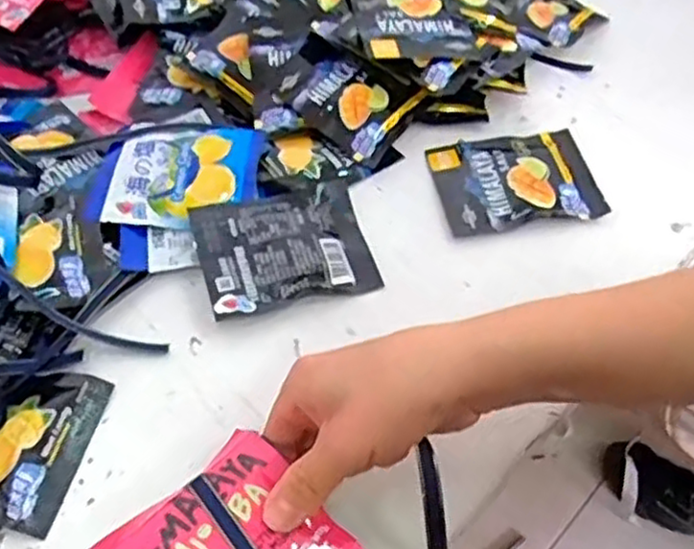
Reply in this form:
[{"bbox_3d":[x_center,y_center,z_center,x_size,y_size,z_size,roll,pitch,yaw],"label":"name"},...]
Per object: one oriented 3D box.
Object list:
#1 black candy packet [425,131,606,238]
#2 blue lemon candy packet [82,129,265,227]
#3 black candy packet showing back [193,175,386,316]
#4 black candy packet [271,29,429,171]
[{"bbox_3d":[0.116,-0.067,0.492,0.104,0.008,0.085,-7,52,-4],"label":"black candy packet"},{"bbox_3d":[-0.116,-0.070,0.482,0.109,0.008,0.082,-1,52,1],"label":"blue lemon candy packet"},{"bbox_3d":[-0.040,-0.019,0.454,0.105,0.016,0.087,-14,53,-9],"label":"black candy packet showing back"},{"bbox_3d":[-0.003,-0.128,0.521,0.094,0.015,0.072,29,70,6],"label":"black candy packet"}]

